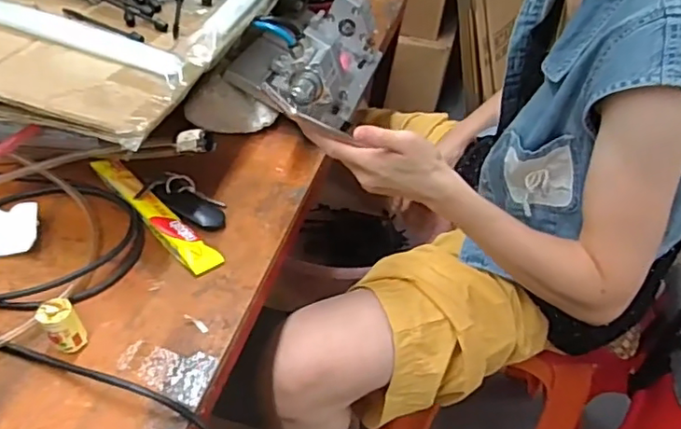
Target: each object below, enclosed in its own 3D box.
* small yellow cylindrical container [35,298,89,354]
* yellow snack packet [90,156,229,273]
[{"bbox_3d":[-0.214,0.087,0.458,0.027,0.039,0.025,-21,47,-30],"label":"small yellow cylindrical container"},{"bbox_3d":[-0.191,-0.004,0.597,0.199,0.012,0.032,35,47,30],"label":"yellow snack packet"}]

